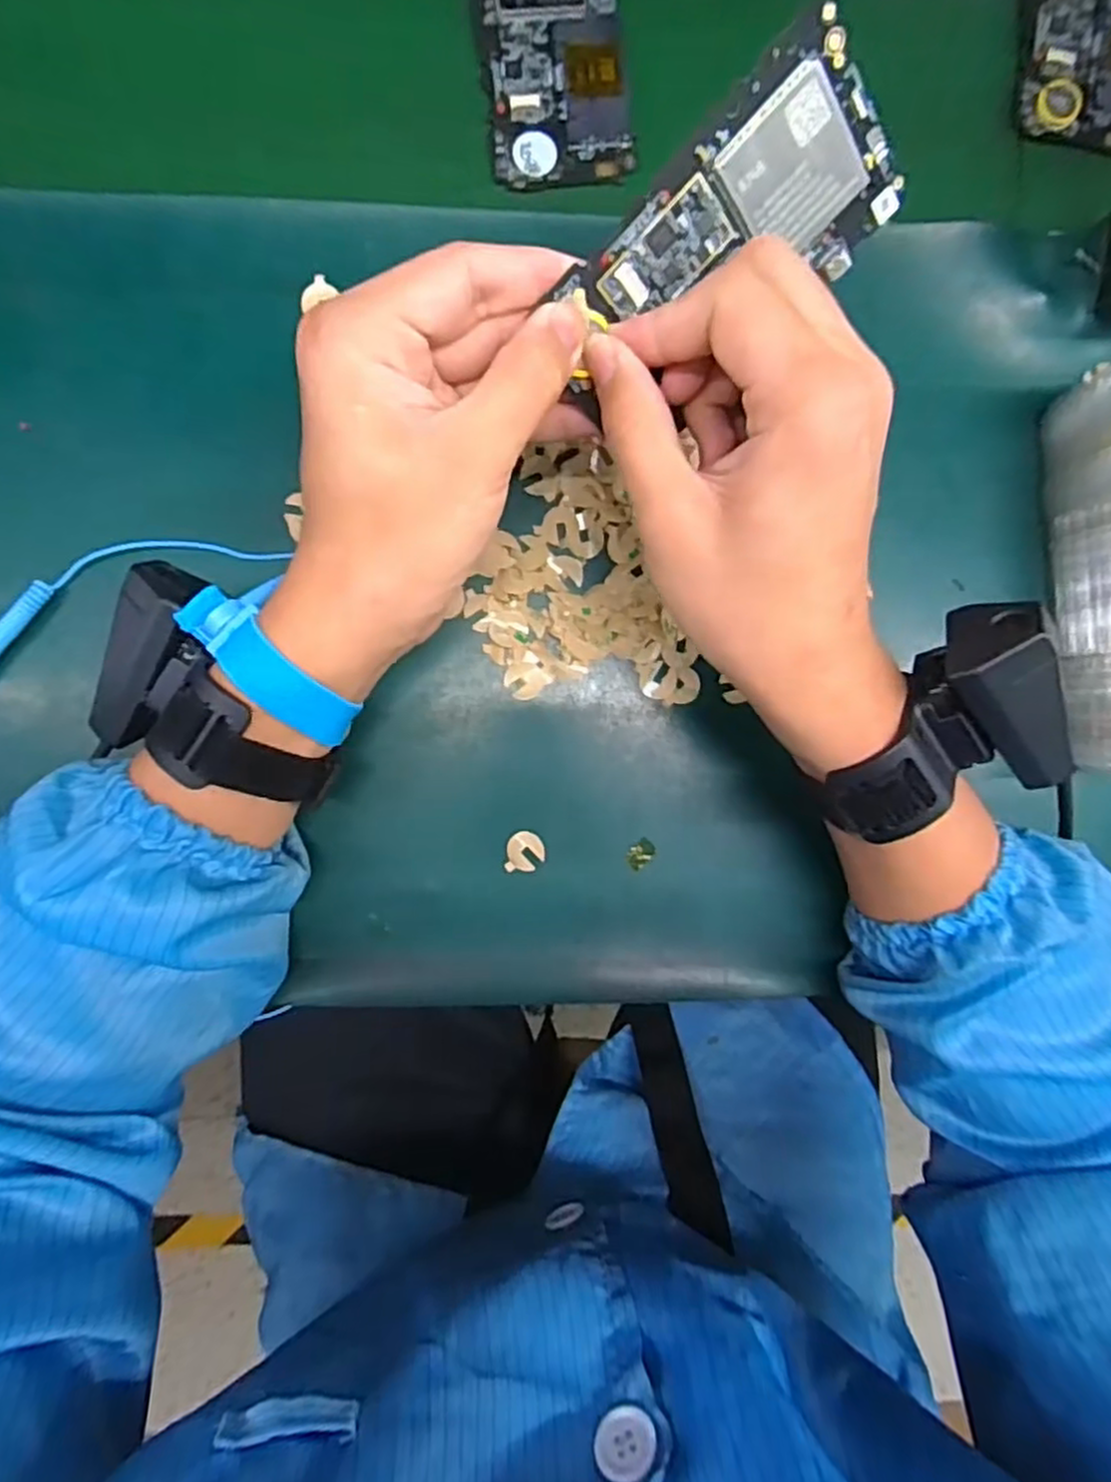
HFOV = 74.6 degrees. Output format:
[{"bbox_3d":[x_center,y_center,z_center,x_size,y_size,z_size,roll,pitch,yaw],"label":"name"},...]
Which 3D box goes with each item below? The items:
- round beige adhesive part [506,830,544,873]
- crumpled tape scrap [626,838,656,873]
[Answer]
[{"bbox_3d":[-0.014,0.051,0.334,0.017,0.004,0.018,0,89,-3],"label":"round beige adhesive part"},{"bbox_3d":[0.040,0.053,0.339,0.015,0.004,0.011,-43,91,-3],"label":"crumpled tape scrap"}]

